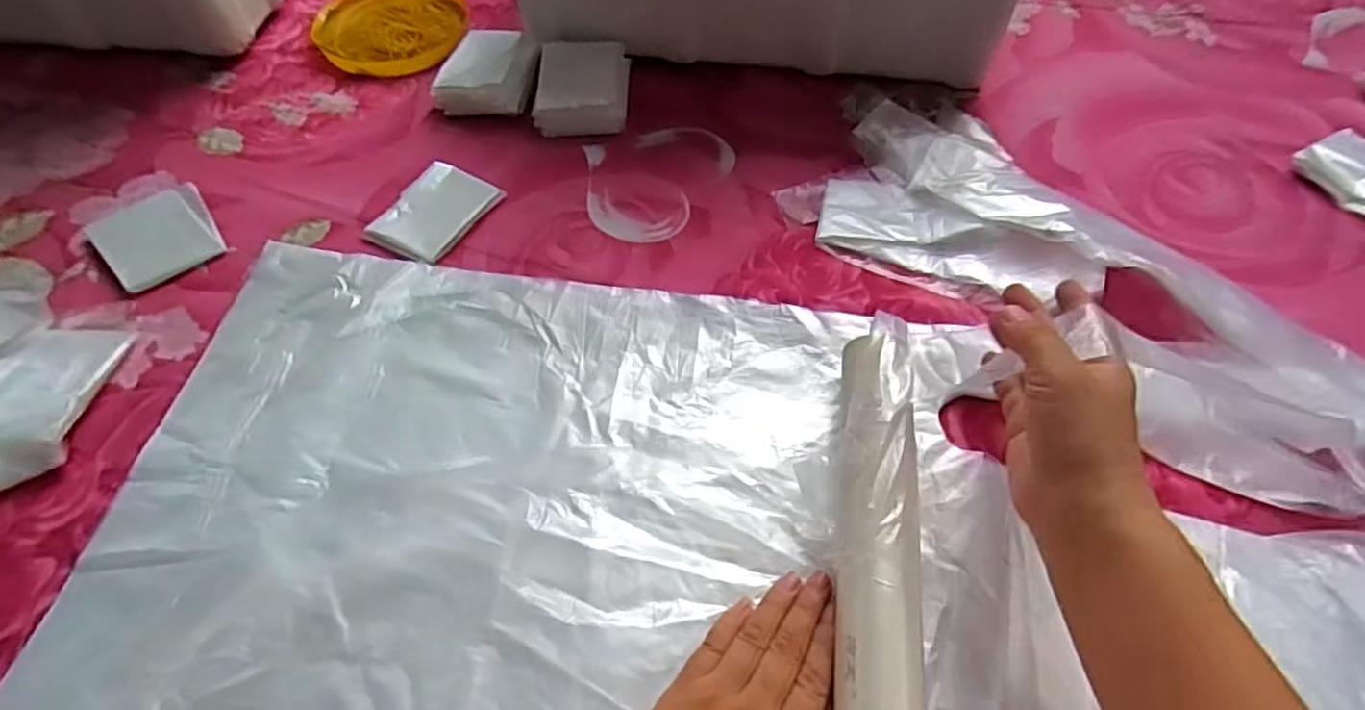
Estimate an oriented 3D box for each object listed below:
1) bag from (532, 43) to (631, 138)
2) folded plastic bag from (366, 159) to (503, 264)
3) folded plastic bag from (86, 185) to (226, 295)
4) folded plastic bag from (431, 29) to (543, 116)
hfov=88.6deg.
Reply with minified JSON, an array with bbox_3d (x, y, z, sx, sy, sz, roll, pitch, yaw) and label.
[{"bbox_3d":[-0.081,-0.223,0.577,0.072,0.024,0.091,2,58,1],"label":"bag"},{"bbox_3d":[-0.181,-0.105,0.512,0.065,0.004,0.085,26,61,15],"label":"folded plastic bag"},{"bbox_3d":[-0.378,-0.087,0.505,0.075,0.013,0.092,-38,65,-21],"label":"folded plastic bag"},{"bbox_3d":[-0.159,-0.235,0.582,0.071,0.039,0.079,16,59,9],"label":"folded plastic bag"}]

